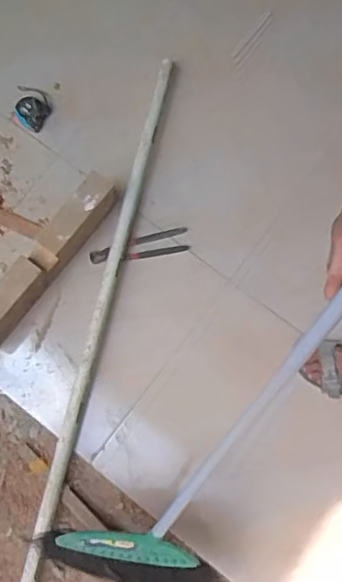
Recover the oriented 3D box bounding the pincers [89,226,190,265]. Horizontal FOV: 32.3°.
[{"bbox_3d":[-0.071,-0.096,1.315,0.220,0.011,0.055,-12,80,-1],"label":"pincers"}]

